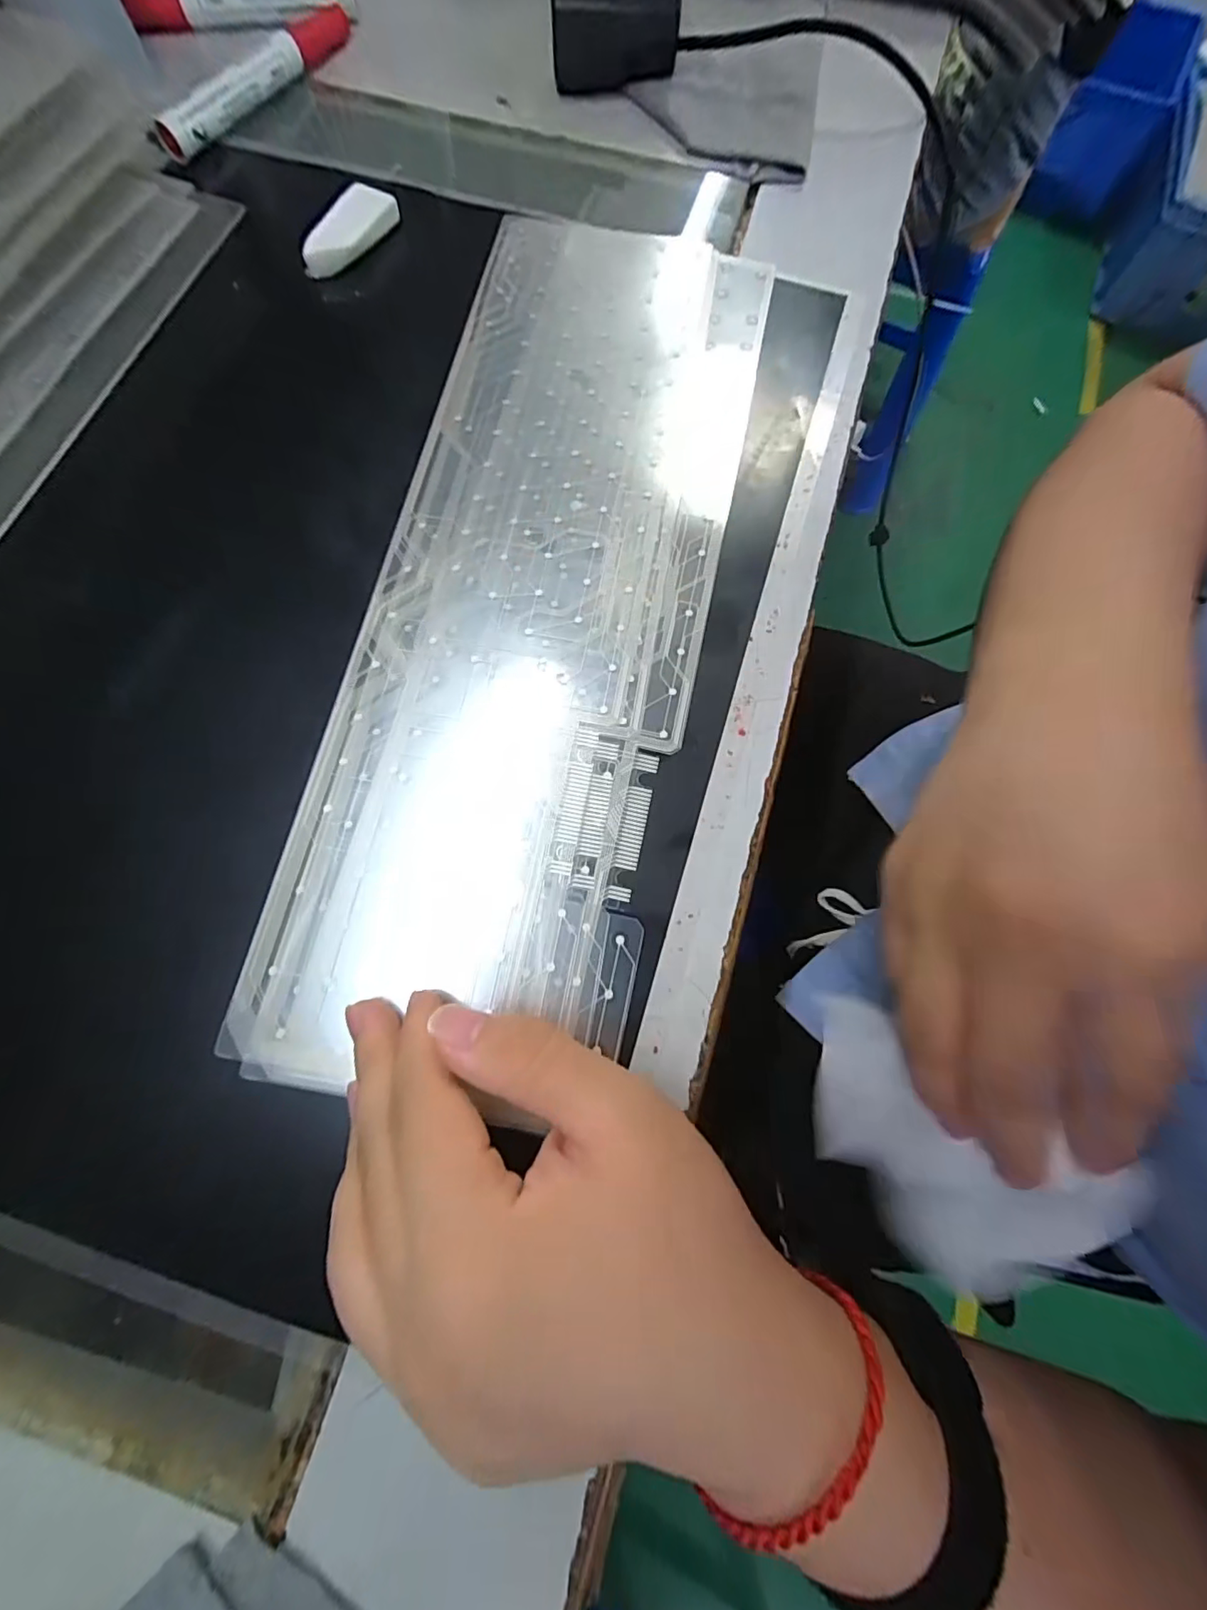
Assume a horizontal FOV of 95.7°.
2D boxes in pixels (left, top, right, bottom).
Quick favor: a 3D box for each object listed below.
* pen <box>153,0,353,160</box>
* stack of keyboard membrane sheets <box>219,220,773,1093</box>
[{"bbox_3d":[-0.190,-0.405,0.302,0.015,0.017,0.150,29,76,6],"label":"pen"},{"bbox_3d":[-0.027,-0.098,0.232,0.142,0.005,0.398,13,75,2],"label":"stack of keyboard membrane sheets"}]

